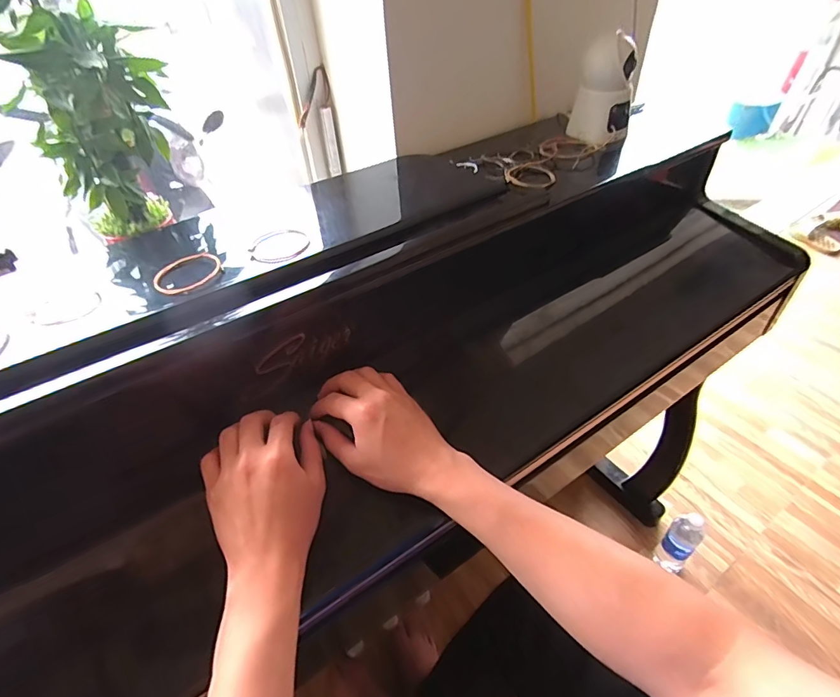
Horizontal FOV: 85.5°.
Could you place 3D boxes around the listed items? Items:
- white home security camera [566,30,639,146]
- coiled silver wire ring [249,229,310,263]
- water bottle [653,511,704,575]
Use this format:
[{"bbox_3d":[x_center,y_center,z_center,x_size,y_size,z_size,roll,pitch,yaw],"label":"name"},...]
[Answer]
[{"bbox_3d":[0.258,-0.354,0.625,0.074,0.116,0.063,-4,43,1],"label":"white home security camera"},{"bbox_3d":[-0.143,-0.104,0.464,0.056,0.007,0.057,-3,43,2],"label":"coiled silver wire ring"},{"bbox_3d":[0.570,0.423,0.996,0.054,0.213,0.062,-33,50,-27],"label":"water bottle"}]

